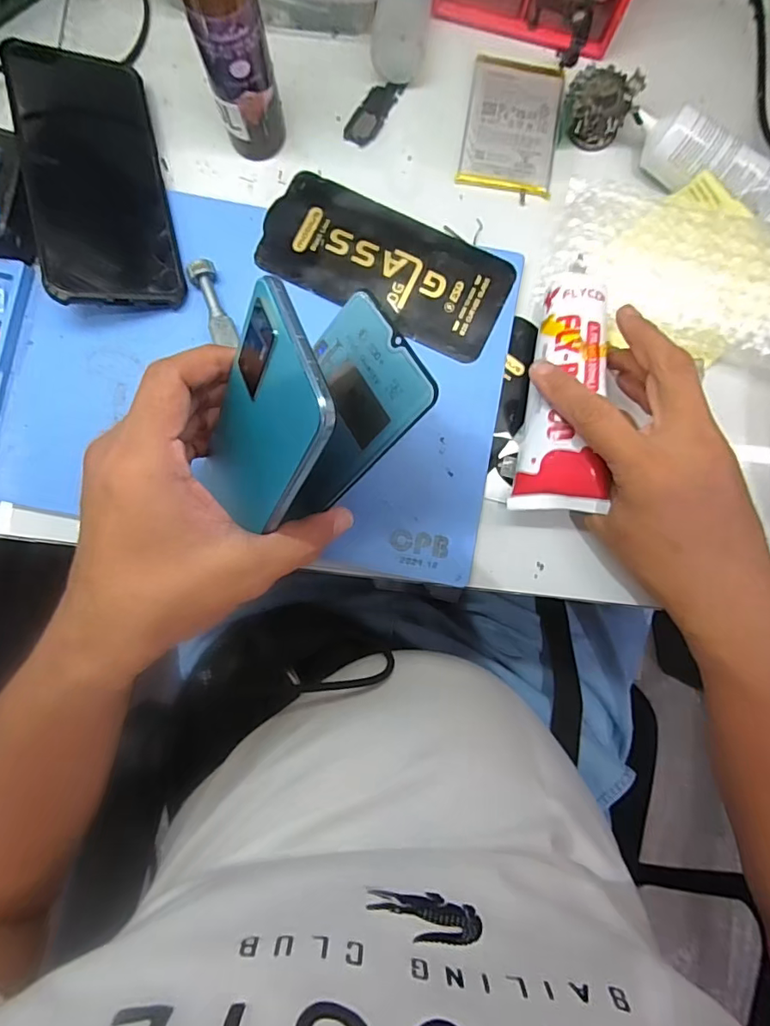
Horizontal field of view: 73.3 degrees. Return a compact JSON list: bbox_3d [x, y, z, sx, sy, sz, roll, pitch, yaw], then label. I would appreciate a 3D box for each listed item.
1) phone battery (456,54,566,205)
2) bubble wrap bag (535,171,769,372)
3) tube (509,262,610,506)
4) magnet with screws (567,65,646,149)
[{"bbox_3d":[0.088,-0.267,0.355,0.063,0.004,0.094,10,87,0],"label":"phone battery"},{"bbox_3d":[0.196,-0.155,0.335,0.175,0.031,0.103,12,87,0],"label":"bubble wrap bag"},{"bbox_3d":[0.110,-0.079,0.310,0.045,0.025,0.154,7,86,0],"label":"tube"},{"bbox_3d":[0.140,-0.270,0.343,0.042,0.027,0.043,27,87,1],"label":"magnet with screws"}]

